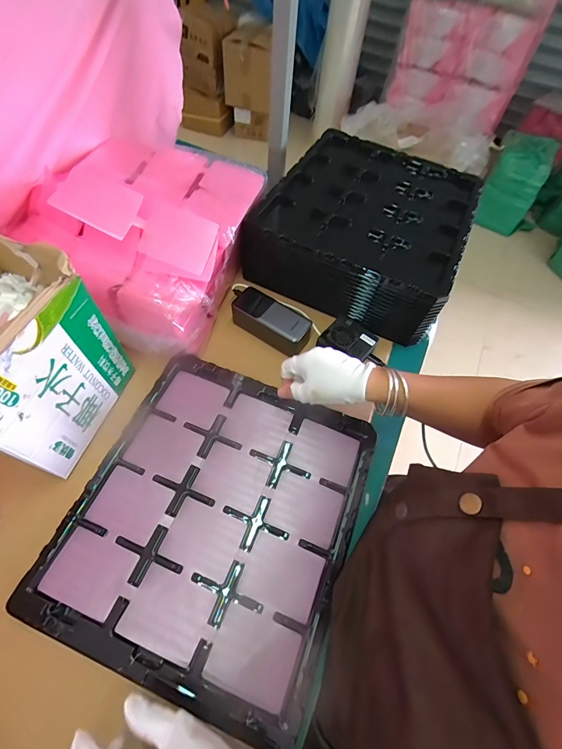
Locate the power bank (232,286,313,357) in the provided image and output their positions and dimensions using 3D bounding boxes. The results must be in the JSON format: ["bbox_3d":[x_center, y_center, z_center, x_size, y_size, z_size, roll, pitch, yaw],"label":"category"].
[{"bbox_3d":[-0.016,-0.088,0.570,0.141,0.051,0.055,32,64,15],"label":"power bank"}]

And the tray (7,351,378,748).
[{"bbox_3d":[-0.079,0.171,0.445,0.330,0.013,0.363,20,61,9],"label":"tray"}]

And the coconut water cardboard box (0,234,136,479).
[{"bbox_3d":[-0.315,-0.011,0.401,0.150,0.205,0.198,19,61,8],"label":"coconut water cardboard box"}]

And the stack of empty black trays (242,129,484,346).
[{"bbox_3d":[0.161,-0.283,0.644,0.325,0.112,0.362,23,62,10],"label":"stack of empty black trays"}]

